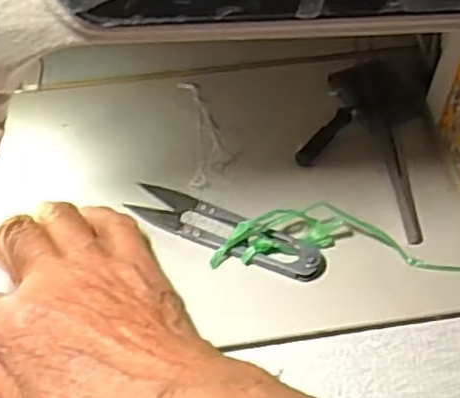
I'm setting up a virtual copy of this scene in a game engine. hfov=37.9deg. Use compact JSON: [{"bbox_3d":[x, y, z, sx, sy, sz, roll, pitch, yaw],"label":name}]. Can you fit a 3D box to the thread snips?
[{"bbox_3d":[-0.002,0.014,0.325,0.099,0.010,0.023,23,56,15],"label":"thread snips"}]

